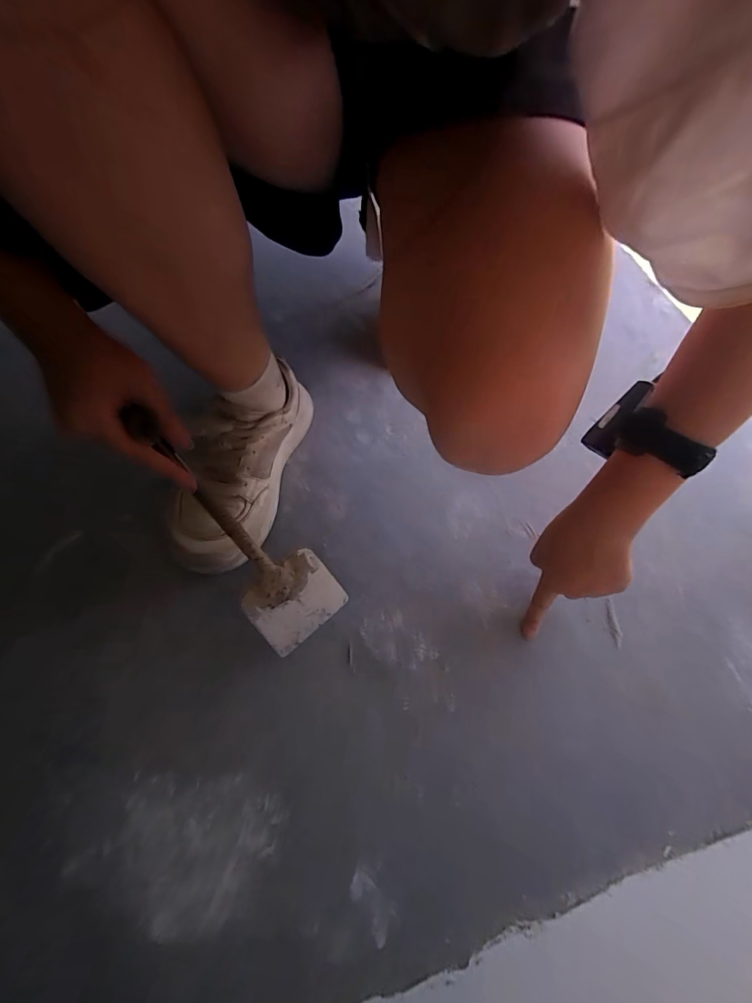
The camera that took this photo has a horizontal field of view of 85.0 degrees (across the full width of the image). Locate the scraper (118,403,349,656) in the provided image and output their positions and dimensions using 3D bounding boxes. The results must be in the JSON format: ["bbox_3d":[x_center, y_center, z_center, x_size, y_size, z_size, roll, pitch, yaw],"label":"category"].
[{"bbox_3d":[-0.123,0.030,0.367,0.083,0.254,0.024,-41,29,-17],"label":"scraper"}]

